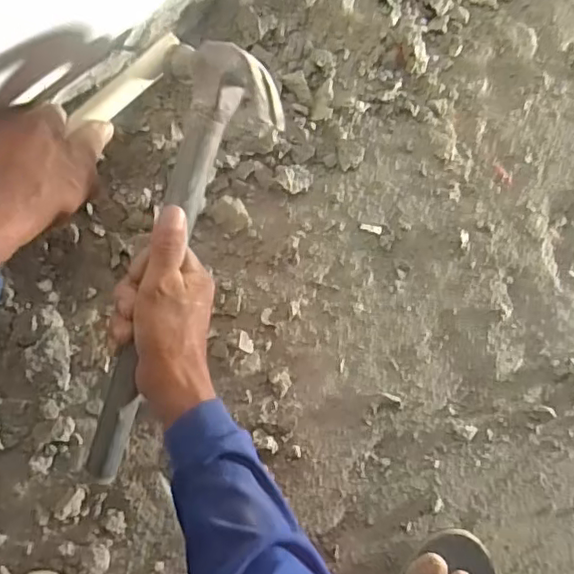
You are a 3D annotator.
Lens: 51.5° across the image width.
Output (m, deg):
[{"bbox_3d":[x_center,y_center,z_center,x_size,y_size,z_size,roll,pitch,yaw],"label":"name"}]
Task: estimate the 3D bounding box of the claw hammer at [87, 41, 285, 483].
[{"bbox_3d":[-0.079,-0.012,0.432,0.115,0.023,0.333,14,94,35],"label":"claw hammer"}]

